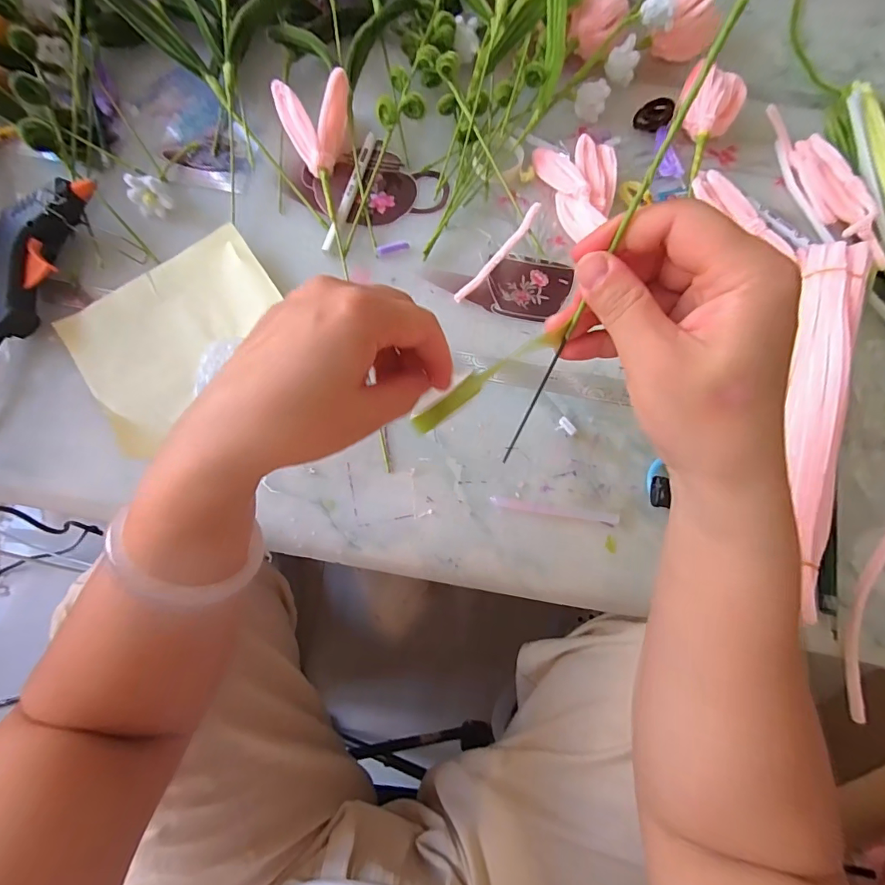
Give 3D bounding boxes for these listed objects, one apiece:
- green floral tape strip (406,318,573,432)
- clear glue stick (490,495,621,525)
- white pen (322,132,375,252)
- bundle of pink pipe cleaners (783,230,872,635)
[{"bbox_3d":[0.019,-0.032,0.246,0.014,0.097,0.014,-6,69,-48],"label":"green floral tape strip"},{"bbox_3d":[0.086,0.052,0.344,0.097,0.006,0.009,9,74,1],"label":"clear glue stick"},{"bbox_3d":[-0.084,-0.234,0.413,0.012,0.009,0.138,14,74,2],"label":"white pen"},{"bbox_3d":[0.278,-0.033,0.329,0.038,0.030,0.292,19,75,4],"label":"bundle of pink pipe cleaners"}]

